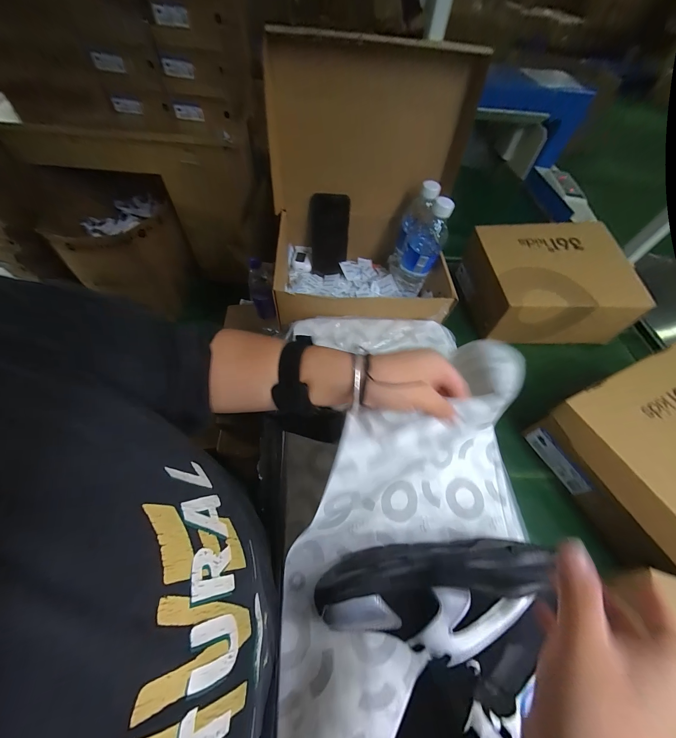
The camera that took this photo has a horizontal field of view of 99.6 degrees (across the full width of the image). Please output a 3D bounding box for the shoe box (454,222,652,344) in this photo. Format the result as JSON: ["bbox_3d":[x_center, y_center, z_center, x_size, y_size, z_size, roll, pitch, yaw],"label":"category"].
[{"bbox_3d":[0.423,-0.177,0.604,0.274,0.143,0.203,3,57,-2],"label":"shoe box"}]

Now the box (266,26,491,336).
[{"bbox_3d":[0.040,-0.335,0.518,0.315,0.356,0.429,-1,58,-5],"label":"box"}]

